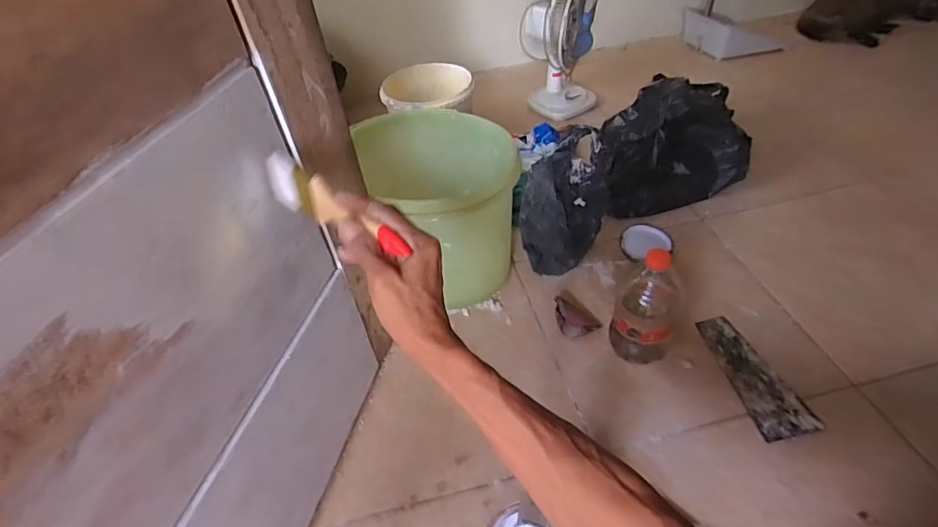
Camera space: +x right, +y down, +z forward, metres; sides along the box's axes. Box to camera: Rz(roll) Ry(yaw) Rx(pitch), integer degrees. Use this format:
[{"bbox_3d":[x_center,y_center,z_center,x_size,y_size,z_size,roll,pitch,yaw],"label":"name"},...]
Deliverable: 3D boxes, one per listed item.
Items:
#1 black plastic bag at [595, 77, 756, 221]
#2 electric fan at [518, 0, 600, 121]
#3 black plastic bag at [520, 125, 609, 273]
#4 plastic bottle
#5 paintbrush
[{"bbox_3d":[0.414,-0.262,1.057,0.286,0.190,0.250,-14,45,-7],"label":"black plastic bag"},{"bbox_3d":[0.238,-0.569,1.300,0.199,0.311,0.209,0,45,7],"label":"electric fan"},{"bbox_3d":[0.186,-0.115,0.937,0.115,0.189,0.217,25,53,29],"label":"black plastic bag"},{"bbox_3d":[0.268,0.054,0.739,0.083,0.199,0.084,19,50,24],"label":"plastic bottle"},{"bbox_3d":[-0.120,-0.048,0.437,0.178,0.049,0.009,30,39,28],"label":"paintbrush"}]

